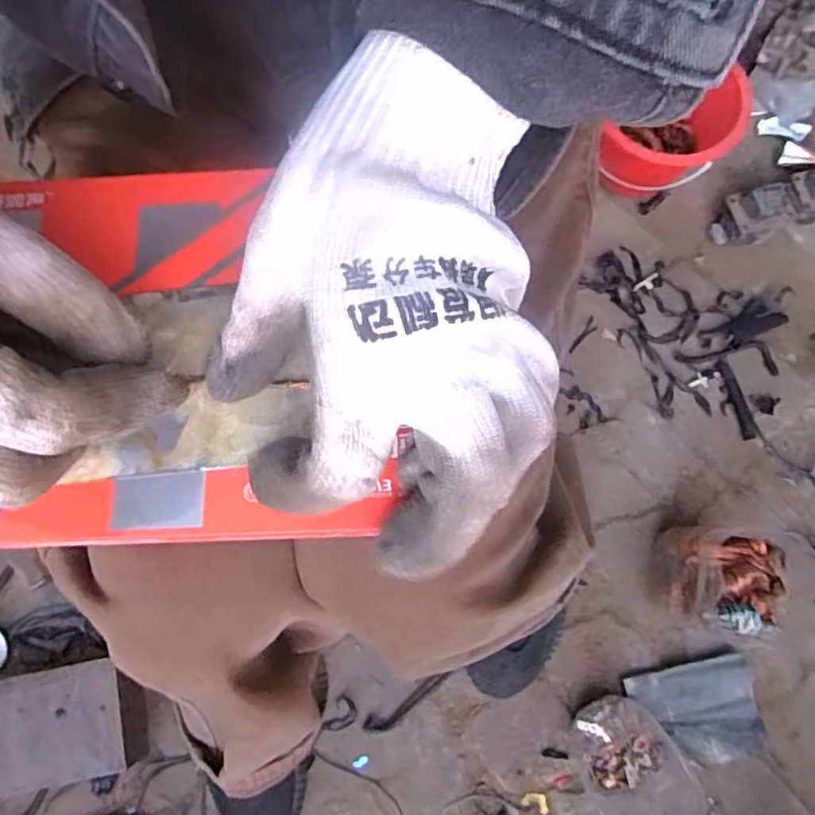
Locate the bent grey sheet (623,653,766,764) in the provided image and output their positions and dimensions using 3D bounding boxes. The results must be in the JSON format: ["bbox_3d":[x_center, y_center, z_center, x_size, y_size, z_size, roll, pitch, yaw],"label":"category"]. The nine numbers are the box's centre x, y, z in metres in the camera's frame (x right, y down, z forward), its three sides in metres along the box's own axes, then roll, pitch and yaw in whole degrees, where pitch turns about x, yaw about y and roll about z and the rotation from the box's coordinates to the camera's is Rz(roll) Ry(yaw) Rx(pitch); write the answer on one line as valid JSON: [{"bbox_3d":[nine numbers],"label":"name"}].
[{"bbox_3d":[0.314,0.332,0.677,0.130,0.019,0.100,-13,76,-1],"label":"bent grey sheet"}]

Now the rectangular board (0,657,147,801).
[{"bbox_3d":[-0.418,0.350,0.675,0.240,0.058,0.117,-12,76,-1],"label":"rectangular board"}]

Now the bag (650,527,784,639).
[{"bbox_3d":[0.315,0.177,0.649,0.081,0.150,0.102,9,77,5],"label":"bag"}]

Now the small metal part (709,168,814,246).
[{"bbox_3d":[0.470,-0.256,0.787,0.172,0.056,0.065,-22,77,-3],"label":"small metal part"}]

